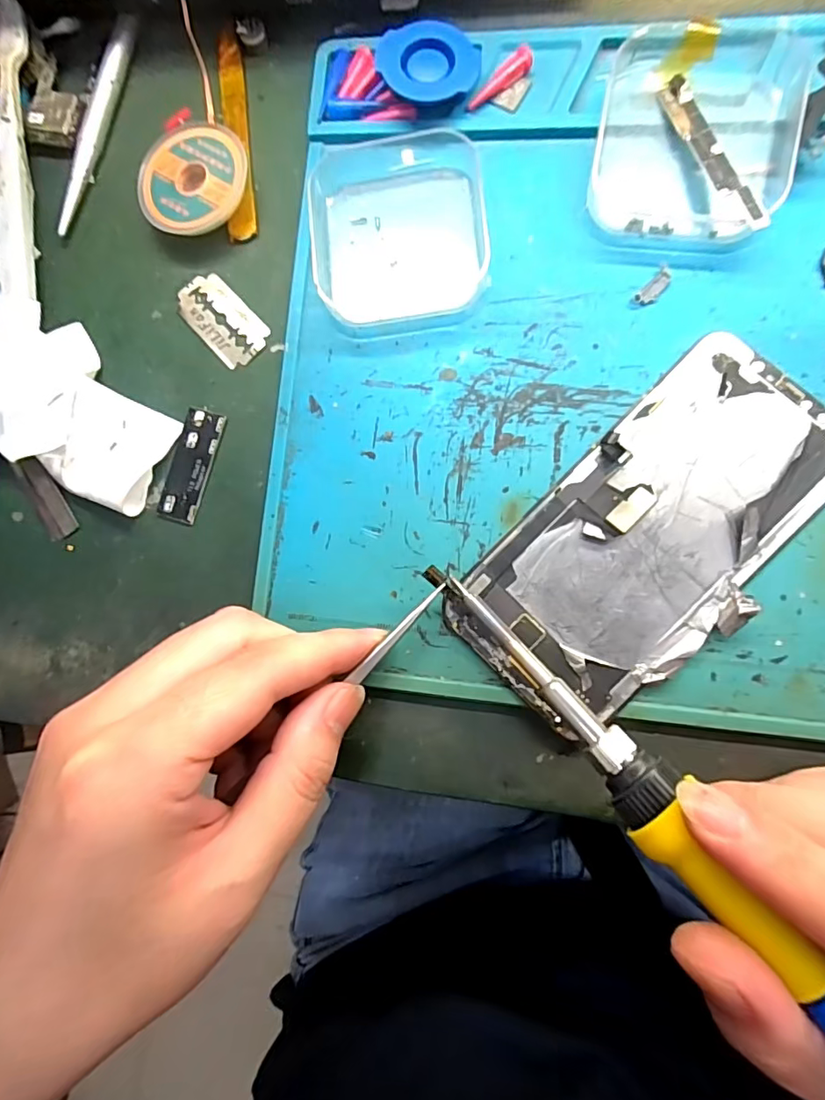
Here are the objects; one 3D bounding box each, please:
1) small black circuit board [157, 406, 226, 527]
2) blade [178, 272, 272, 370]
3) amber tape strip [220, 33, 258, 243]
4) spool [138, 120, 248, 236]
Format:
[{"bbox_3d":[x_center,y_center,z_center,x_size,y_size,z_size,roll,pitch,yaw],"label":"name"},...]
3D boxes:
[{"bbox_3d":[-0.086,-0.033,0.201,0.016,0.004,0.044,17,87,8],"label":"small black circuit board"},{"bbox_3d":[-0.076,-0.091,0.207,0.023,0.004,0.041,-43,83,-4],"label":"blade"},{"bbox_3d":[-0.071,-0.167,0.211,0.010,0.004,0.086,-4,85,-10],"label":"amber tape strip"},{"bbox_3d":[-0.087,-0.144,0.206,0.040,0.012,0.043,-1,85,7],"label":"spool"}]

